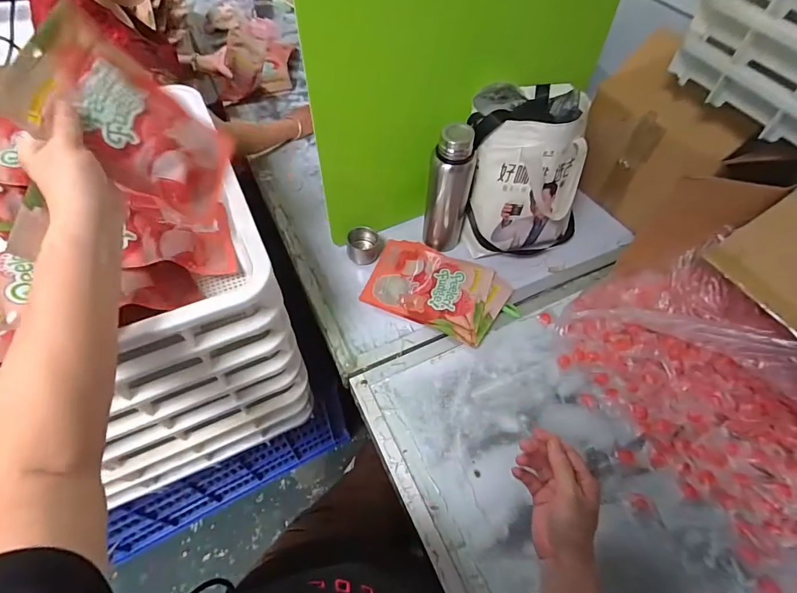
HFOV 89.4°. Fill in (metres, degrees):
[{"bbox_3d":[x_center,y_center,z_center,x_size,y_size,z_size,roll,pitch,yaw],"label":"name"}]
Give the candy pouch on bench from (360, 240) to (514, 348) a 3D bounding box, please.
[{"bbox_3d":[0.072,-0.020,0.770,0.253,0.026,0.175,24,57,13],"label":"candy pouch on bench"}]

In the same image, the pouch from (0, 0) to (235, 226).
[{"bbox_3d":[-0.286,-0.191,0.456,0.029,0.226,0.150,-16,65,26],"label":"pouch"}]

